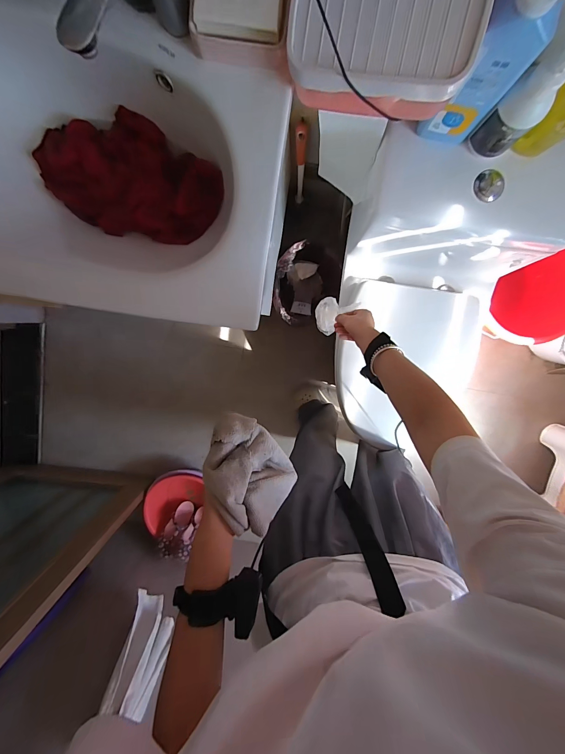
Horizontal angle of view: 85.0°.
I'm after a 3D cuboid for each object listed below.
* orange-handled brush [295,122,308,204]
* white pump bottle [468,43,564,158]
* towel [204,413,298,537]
[{"bbox_3d":[0.049,-0.574,0.856,0.027,0.328,0.024,-4,100,5],"label":"orange-handled brush"},{"bbox_3d":[0.381,-0.422,0.480,0.068,0.175,0.066,-42,95,10],"label":"white pump bottle"},{"bbox_3d":[-0.049,0.133,0.434,0.148,0.125,0.036,51,140,-11],"label":"towel"}]

